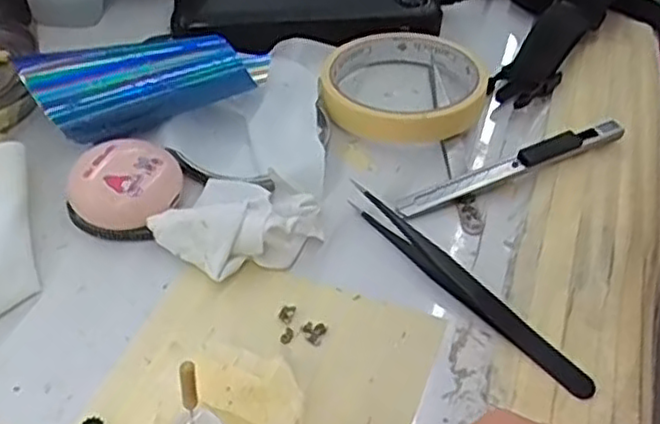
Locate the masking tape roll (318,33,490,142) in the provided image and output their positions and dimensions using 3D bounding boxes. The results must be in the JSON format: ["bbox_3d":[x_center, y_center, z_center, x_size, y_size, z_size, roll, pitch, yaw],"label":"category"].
[{"bbox_3d":[0.041,-0.071,0.384,0.085,0.019,0.085,2,46,-2],"label":"masking tape roll"}]

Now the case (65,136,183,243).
[{"bbox_3d":[-0.091,-0.011,0.317,0.044,0.024,0.042,2,46,-2],"label":"case"}]

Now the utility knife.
[{"bbox_3d":[0.090,-0.023,0.348,0.127,0.014,0.012,-16,50,-19],"label":"utility knife"}]

